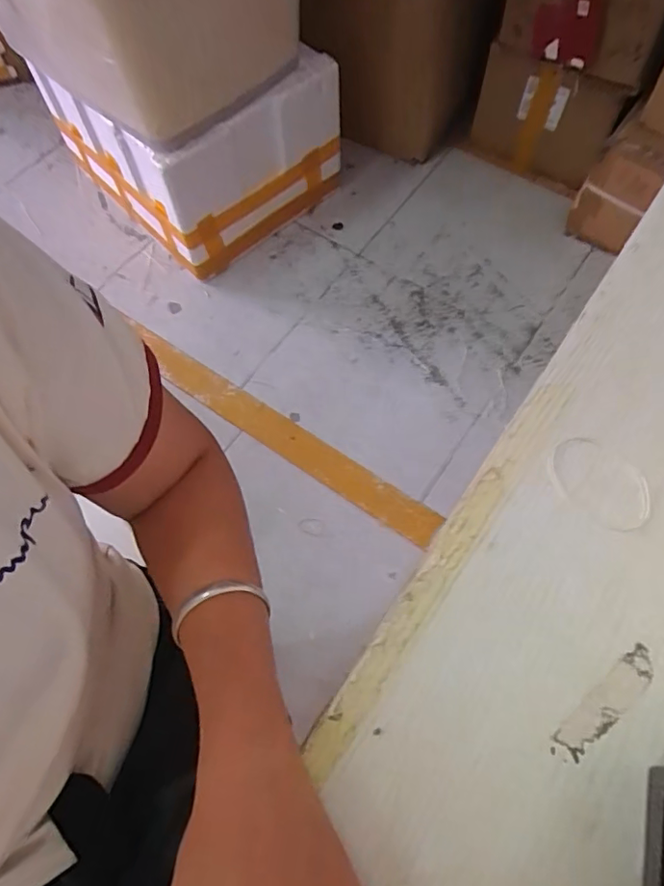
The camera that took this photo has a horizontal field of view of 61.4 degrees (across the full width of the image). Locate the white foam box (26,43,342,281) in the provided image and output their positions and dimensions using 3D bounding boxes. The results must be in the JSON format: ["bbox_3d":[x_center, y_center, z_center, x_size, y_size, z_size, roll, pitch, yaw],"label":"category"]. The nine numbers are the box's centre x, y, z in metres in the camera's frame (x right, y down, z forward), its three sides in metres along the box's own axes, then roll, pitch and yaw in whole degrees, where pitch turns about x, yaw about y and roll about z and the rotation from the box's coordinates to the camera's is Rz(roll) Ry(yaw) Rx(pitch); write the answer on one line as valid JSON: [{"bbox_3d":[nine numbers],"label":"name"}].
[{"bbox_3d":[-0.320,-0.762,1.340,0.473,0.331,0.533,-39,69,-15],"label":"white foam box"}]

